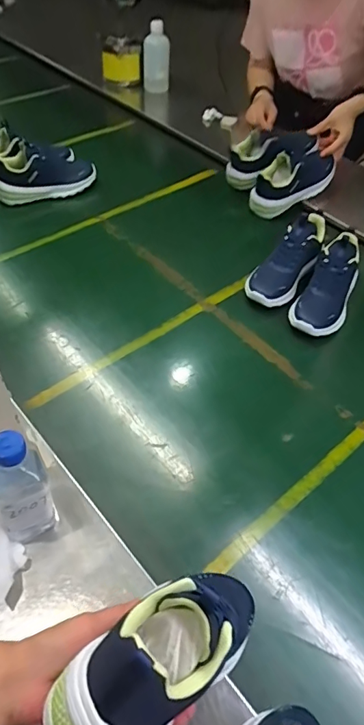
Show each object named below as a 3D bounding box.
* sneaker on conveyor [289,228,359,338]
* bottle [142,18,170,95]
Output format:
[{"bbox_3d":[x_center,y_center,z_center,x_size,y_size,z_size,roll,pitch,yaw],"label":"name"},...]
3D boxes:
[{"bbox_3d":[0.259,-0.136,0.807,0.084,0.071,0.190,24,82,17],"label":"sneaker on conveyor"},{"bbox_3d":[-0.076,-0.893,1.355,0.082,0.191,0.094,-1,51,-2],"label":"bottle"}]

